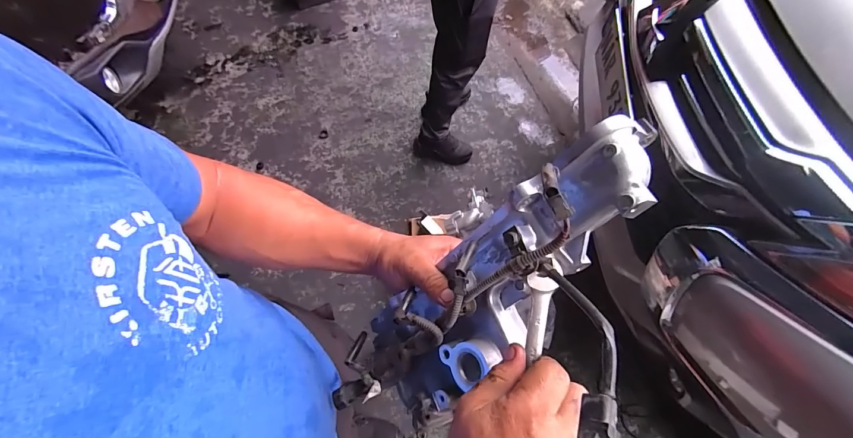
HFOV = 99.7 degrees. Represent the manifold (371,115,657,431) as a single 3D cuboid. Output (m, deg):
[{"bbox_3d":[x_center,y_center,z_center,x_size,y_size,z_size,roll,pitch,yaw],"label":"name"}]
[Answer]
[{"bbox_3d":[0.048,0.057,0.306,0.110,0.068,0.325,47,119,19],"label":"manifold"}]

